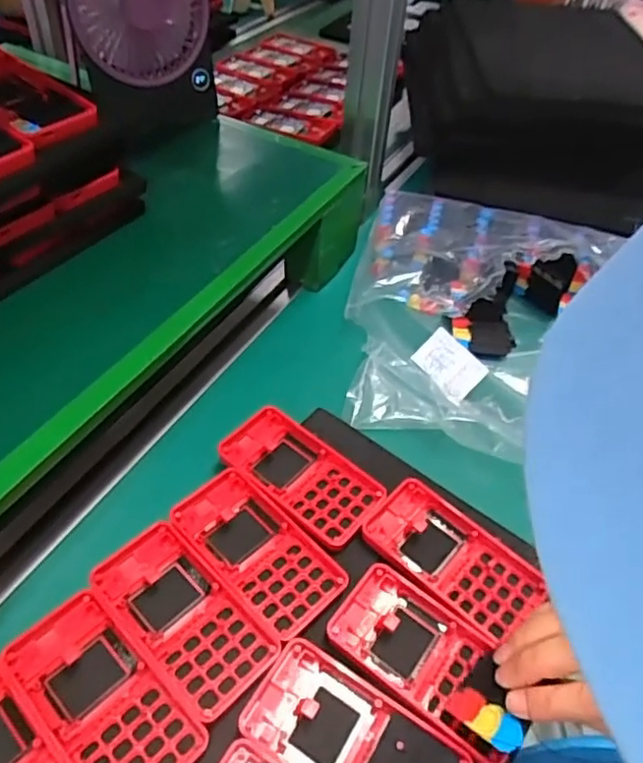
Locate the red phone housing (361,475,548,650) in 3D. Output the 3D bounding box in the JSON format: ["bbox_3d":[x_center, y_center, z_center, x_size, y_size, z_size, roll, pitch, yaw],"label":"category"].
[{"bbox_3d":[0.089,0.120,0.423,0.116,0.018,0.069,35,52,26],"label":"red phone housing"}]

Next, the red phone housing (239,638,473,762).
[{"bbox_3d":[0.019,0.201,0.344,0.121,0.017,0.062,27,49,20],"label":"red phone housing"}]

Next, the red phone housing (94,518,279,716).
[{"bbox_3d":[-0.087,0.143,0.382,0.120,0.015,0.063,36,53,26],"label":"red phone housing"}]

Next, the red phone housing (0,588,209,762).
[{"bbox_3d":[-0.123,0.177,0.346,0.121,0.015,0.064,36,53,26],"label":"red phone housing"}]

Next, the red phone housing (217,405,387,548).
[{"bbox_3d":[-0.017,0.066,0.458,0.123,0.015,0.066,33,52,24],"label":"red phone housing"}]

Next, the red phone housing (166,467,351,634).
[{"bbox_3d":[-0.044,0.111,0.416,0.119,0.012,0.065,36,53,26],"label":"red phone housing"}]

